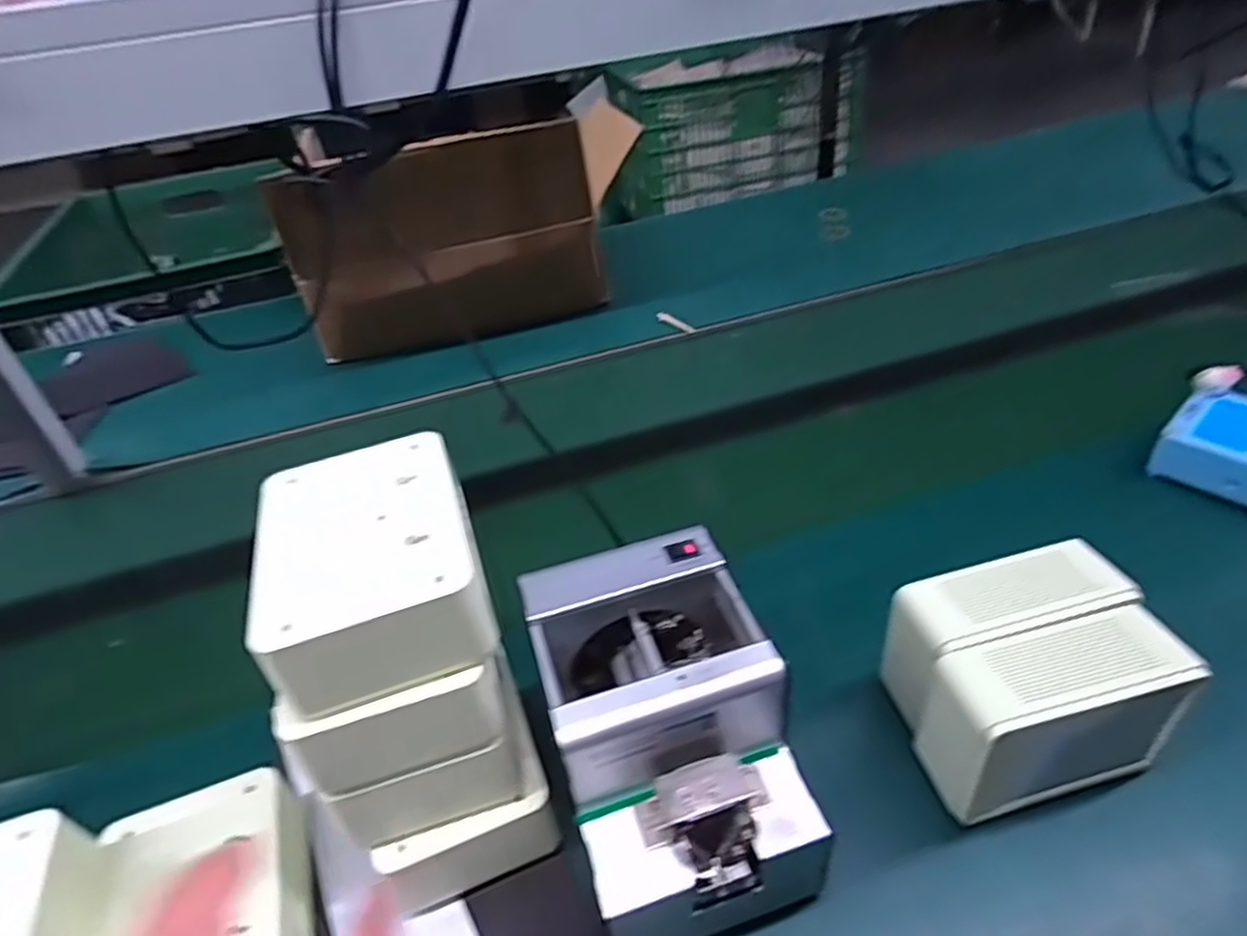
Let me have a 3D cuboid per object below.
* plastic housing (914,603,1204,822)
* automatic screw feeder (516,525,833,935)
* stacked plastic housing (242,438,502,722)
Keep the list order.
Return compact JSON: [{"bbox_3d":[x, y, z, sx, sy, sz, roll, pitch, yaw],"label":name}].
[{"bbox_3d":[0.254,0.149,0.443,0.149,0.099,0.060,-13,39,-6],"label":"plastic housing"},{"bbox_3d":[0.026,0.159,0.435,0.121,0.146,0.179,-15,39,-9],"label":"automatic screw feeder"},{"bbox_3d":[-0.132,0.052,0.390,0.105,0.051,0.150,-17,39,-11],"label":"stacked plastic housing"}]

